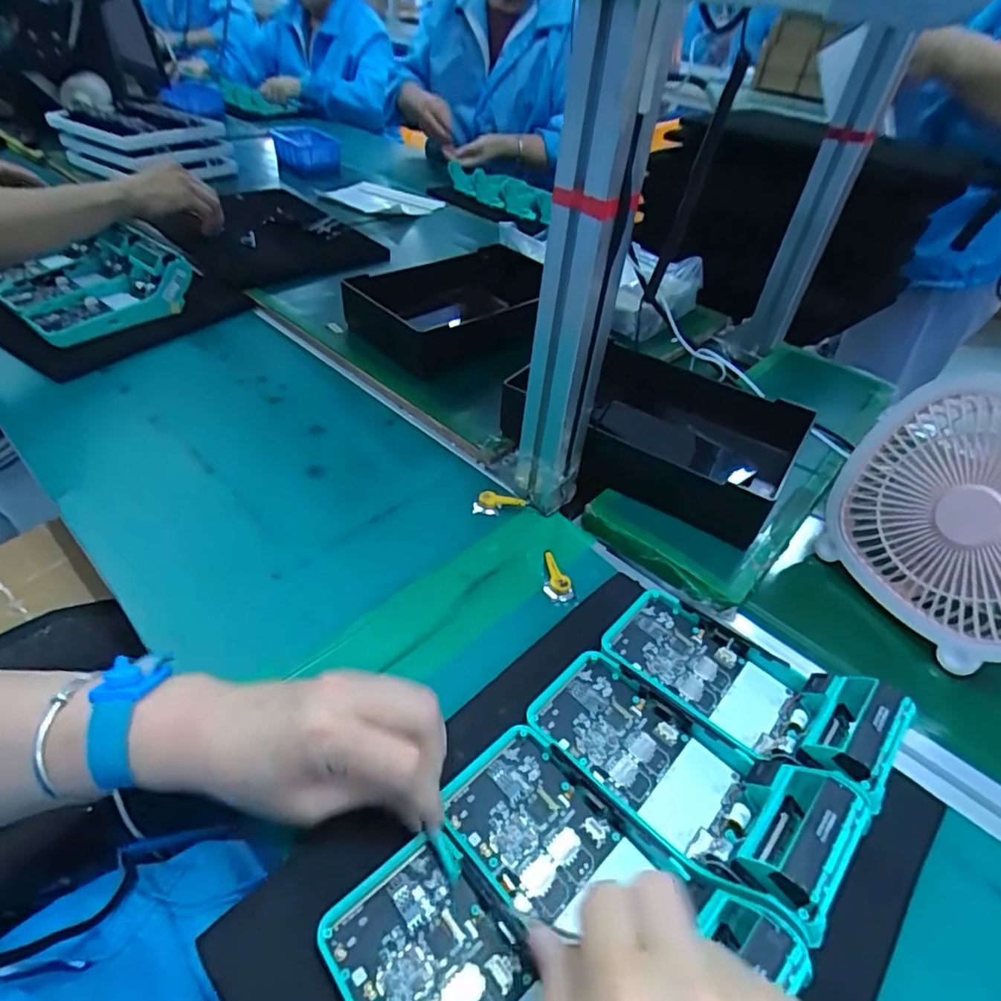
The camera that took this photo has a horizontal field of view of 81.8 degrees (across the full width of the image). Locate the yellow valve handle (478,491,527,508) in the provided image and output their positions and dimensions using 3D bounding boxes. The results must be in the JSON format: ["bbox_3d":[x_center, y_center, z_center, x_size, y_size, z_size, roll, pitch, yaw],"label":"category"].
[{"bbox_3d":[0.001,0.001,0.514,0.041,0.013,0.012,7,44,2],"label":"yellow valve handle"}]

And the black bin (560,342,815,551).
[{"bbox_3d":[0.175,-0.050,0.544,0.187,0.063,0.167,20,46,15],"label":"black bin"}]

